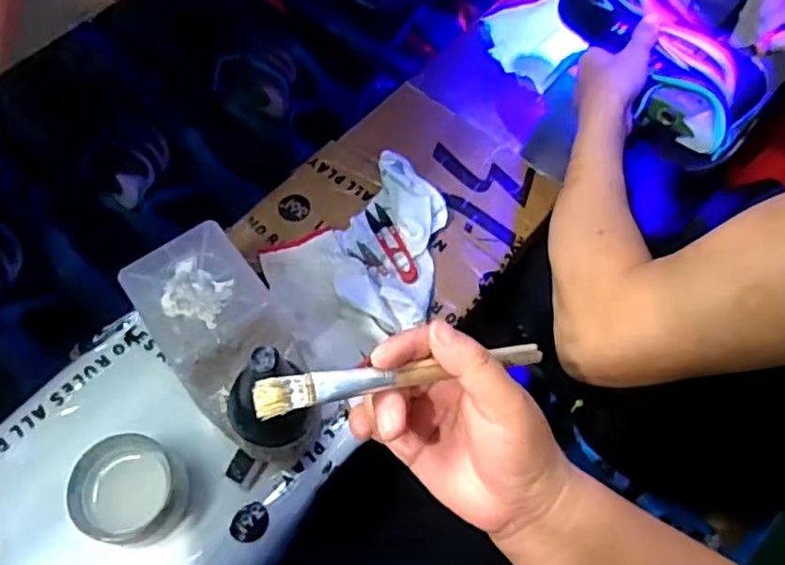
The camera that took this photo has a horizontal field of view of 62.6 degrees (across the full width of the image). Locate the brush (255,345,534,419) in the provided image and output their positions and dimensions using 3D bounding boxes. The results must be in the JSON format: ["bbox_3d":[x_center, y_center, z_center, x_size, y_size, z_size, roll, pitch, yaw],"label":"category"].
[{"bbox_3d":[0.005,0.046,0.311,0.142,0.005,0.016,-5,62,-23],"label":"brush"}]

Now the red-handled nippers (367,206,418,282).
[{"bbox_3d":[0.000,-0.042,0.666,0.023,0.010,0.103,-21,66,-14],"label":"red-handled nippers"}]

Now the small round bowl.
[{"bbox_3d":[-0.215,0.170,0.528,0.080,0.051,0.081,1,62,-3],"label":"small round bowl"}]

